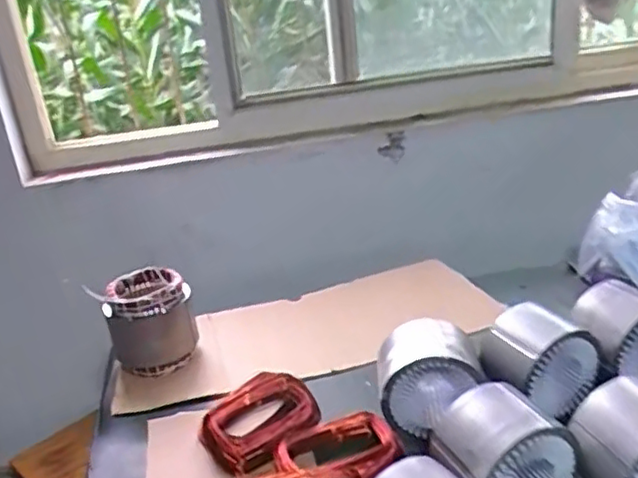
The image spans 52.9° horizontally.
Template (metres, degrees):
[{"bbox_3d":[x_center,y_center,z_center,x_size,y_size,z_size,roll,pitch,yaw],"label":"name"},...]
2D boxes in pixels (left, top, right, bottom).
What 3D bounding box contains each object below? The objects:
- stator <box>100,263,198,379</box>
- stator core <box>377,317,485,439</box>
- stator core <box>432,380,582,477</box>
[{"bbox_3d":[-0.315,0.149,1.194,0.155,0.158,0.129,-14,25,-17],"label":"stator"},{"bbox_3d":[0.168,0.213,0.973,0.152,0.140,0.120,-1,24,11],"label":"stator core"},{"bbox_3d":[0.228,0.271,0.815,0.151,0.126,0.132,-18,26,-25],"label":"stator core"}]

